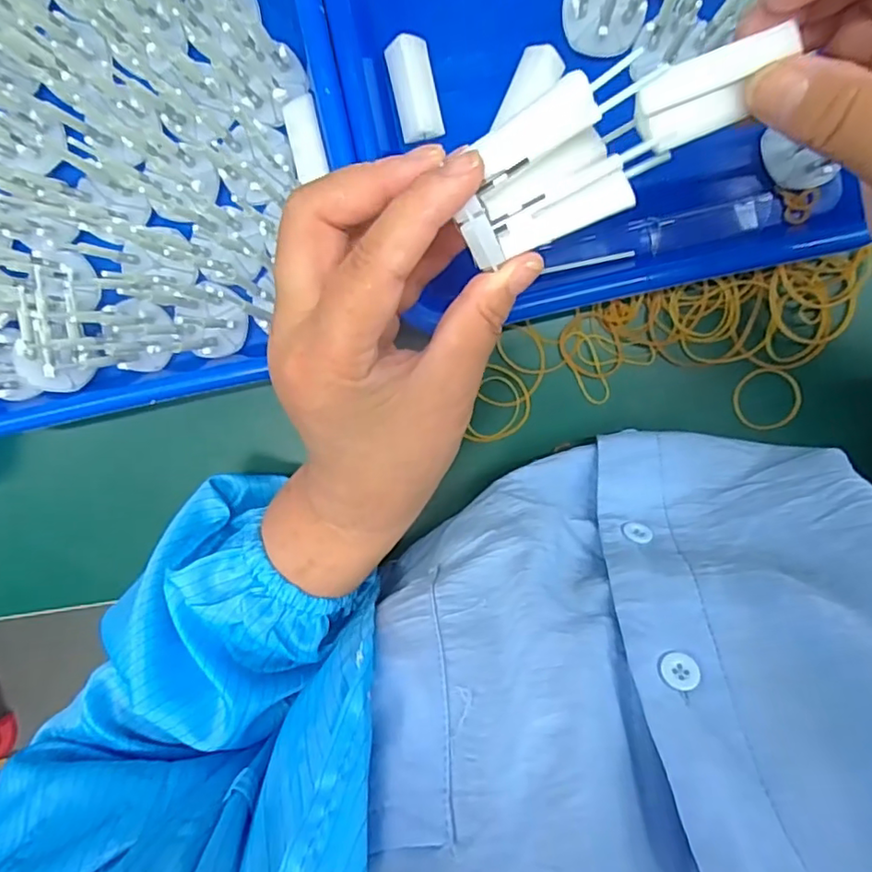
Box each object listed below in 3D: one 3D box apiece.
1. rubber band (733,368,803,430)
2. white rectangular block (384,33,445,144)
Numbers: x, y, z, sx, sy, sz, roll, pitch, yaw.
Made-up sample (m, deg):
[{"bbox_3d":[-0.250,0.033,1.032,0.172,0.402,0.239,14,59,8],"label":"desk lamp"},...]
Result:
[{"bbox_3d":[0.176,-0.020,0.315,0.035,0.006,0.032,0,96,4],"label":"rubber band"},{"bbox_3d":[-0.010,-0.172,0.299,0.021,0.017,0.047,-12,95,5],"label":"white rectangular block"}]

